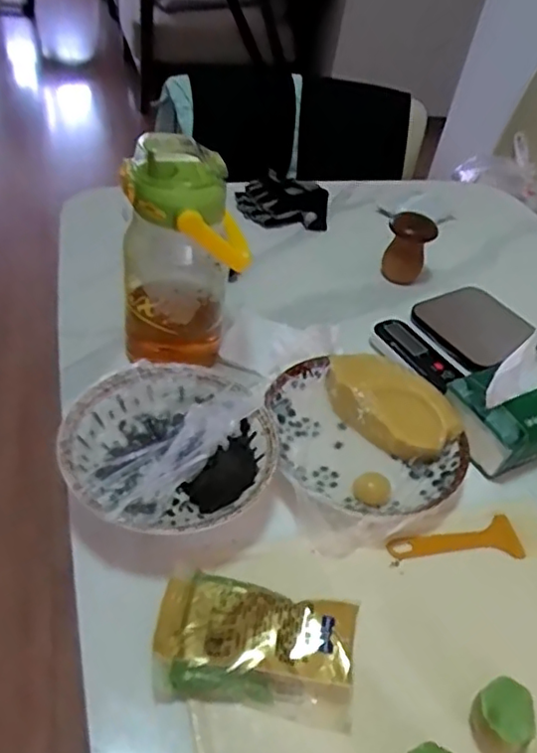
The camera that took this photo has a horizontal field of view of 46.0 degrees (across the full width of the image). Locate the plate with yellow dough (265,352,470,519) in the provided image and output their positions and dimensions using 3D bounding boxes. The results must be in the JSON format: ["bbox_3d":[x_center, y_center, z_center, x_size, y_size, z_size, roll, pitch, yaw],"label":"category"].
[{"bbox_3d":[0.095,0.055,0.609,0.176,0.048,0.179,4,45,-4],"label":"plate with yellow dough"}]

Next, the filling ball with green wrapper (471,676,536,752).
[{"bbox_3d":[0.160,0.236,0.431,0.040,0.041,0.045,-20,52,-26],"label":"filling ball with green wrapper"}]

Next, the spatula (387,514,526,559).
[{"bbox_3d":[0.164,0.148,0.553,0.121,0.005,0.038,-6,47,-13],"label":"spatula"}]

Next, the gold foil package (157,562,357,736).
[{"bbox_3d":[-0.008,0.193,0.459,0.141,0.033,0.089,8,45,1],"label":"gold foil package"}]

